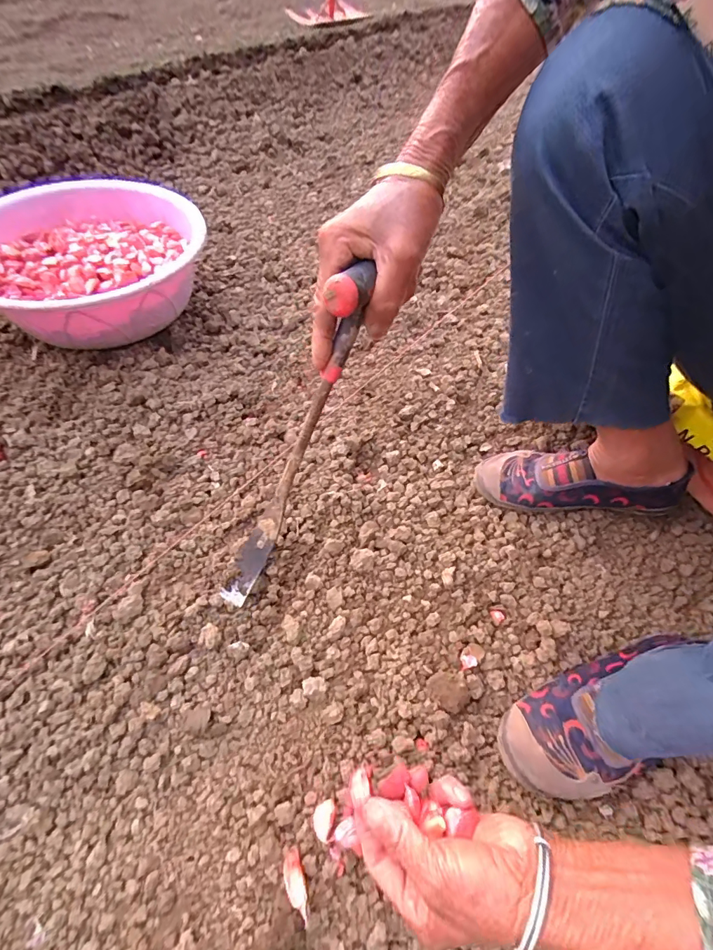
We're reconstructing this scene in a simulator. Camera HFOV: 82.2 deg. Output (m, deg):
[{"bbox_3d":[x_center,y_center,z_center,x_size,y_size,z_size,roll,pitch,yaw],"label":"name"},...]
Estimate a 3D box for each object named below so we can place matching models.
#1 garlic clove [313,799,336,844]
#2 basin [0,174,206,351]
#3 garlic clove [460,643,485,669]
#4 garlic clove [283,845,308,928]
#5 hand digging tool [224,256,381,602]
[{"bbox_3d":[-0.028,0.288,0.343,0.016,0.015,0.026,17,58,9],"label":"garlic clove"},{"bbox_3d":[-0.431,-0.340,0.678,0.354,0.129,0.349,1,57,-1],"label":"basin"},{"bbox_3d":[0.119,0.186,0.422,0.030,0.012,0.019,-37,65,-23],"label":"garlic clove"},{"bbox_3d":[-0.047,0.319,0.319,0.015,0.018,0.045,-19,46,-14],"label":"garlic clove"},{"bbox_3d":[-0.055,-0.012,0.336,0.025,0.306,0.041,36,27,20],"label":"hand digging tool"}]

